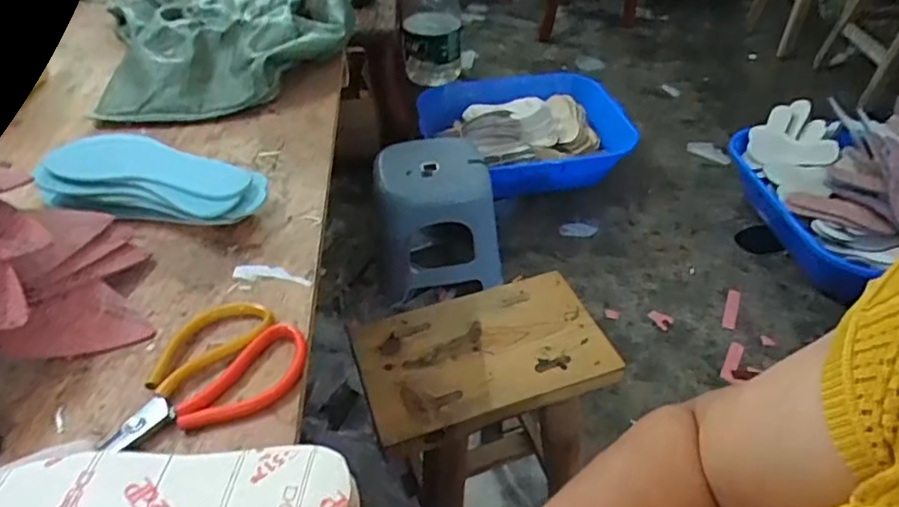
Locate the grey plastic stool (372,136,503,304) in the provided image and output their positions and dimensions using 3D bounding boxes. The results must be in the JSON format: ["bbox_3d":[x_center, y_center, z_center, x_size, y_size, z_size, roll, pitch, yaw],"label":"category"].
[{"bbox_3d":[-0.034,-0.076,1.453,0.299,0.357,0.295,-3,42,-2],"label":"grey plastic stool"}]

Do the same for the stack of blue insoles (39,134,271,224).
[{"bbox_3d":[-0.293,-0.066,0.586,0.231,0.046,0.097,13,43,15],"label":"stack of blue insoles"}]

